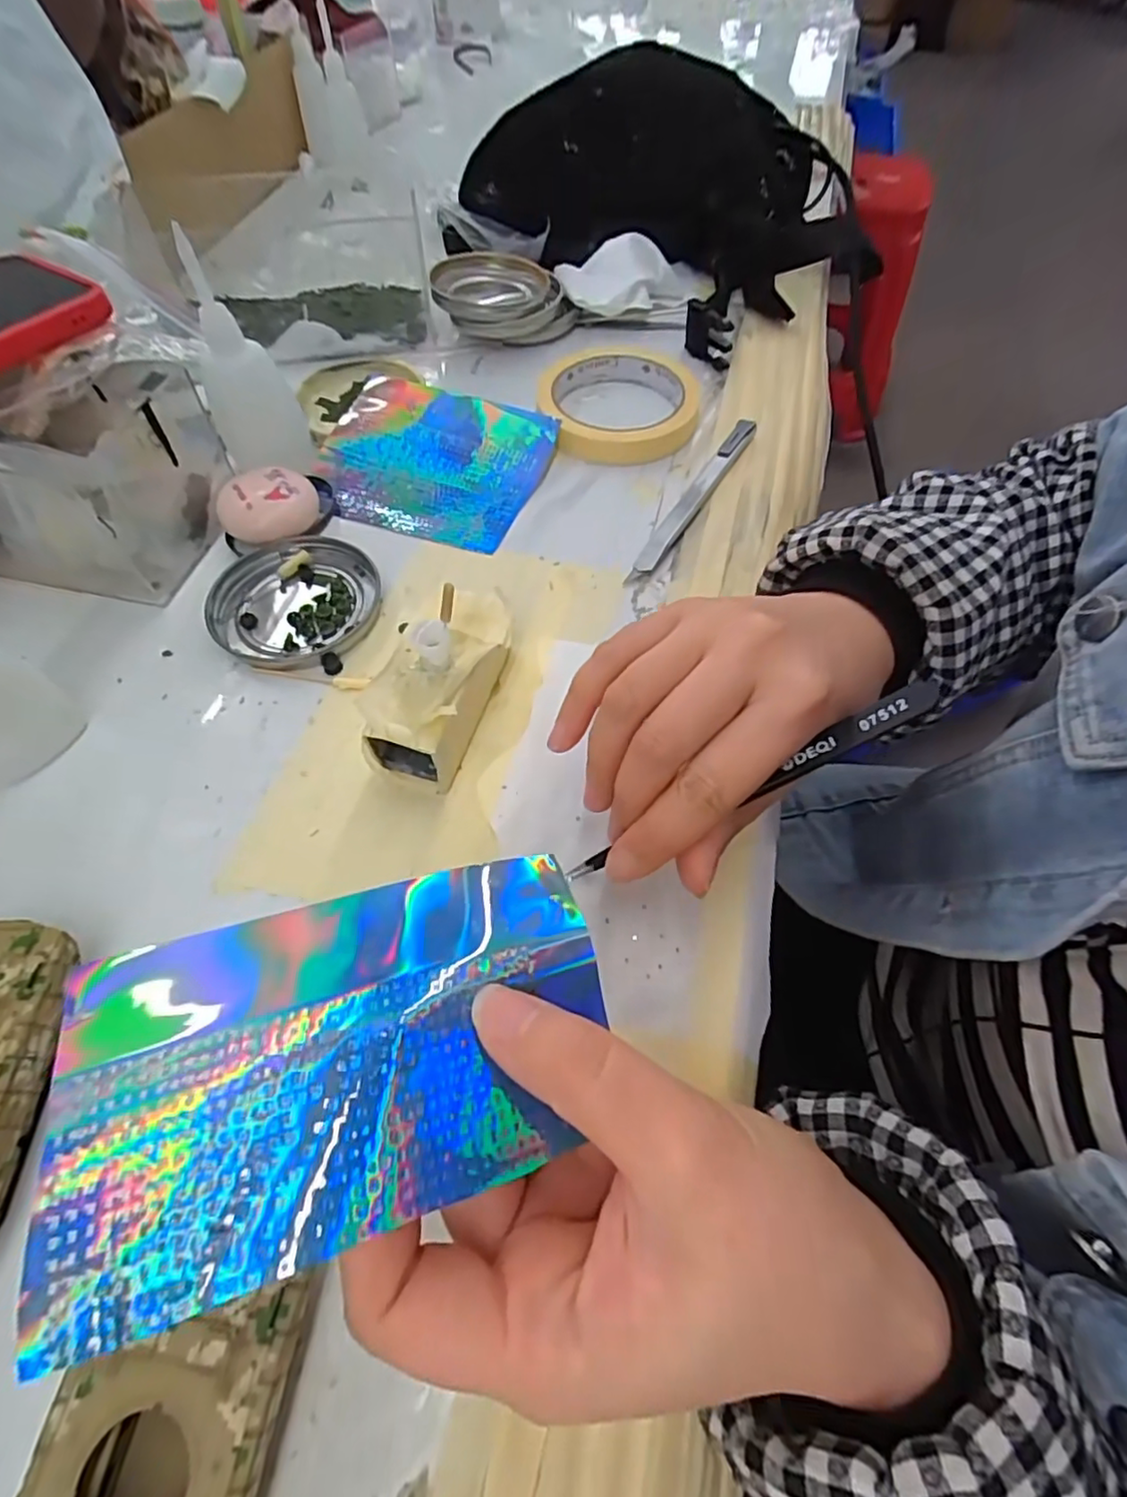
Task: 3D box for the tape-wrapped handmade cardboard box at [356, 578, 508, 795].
[{"bbox_3d":[-0.047,-0.031,0.256,0.043,0.045,0.087,16,61,10],"label":"tape-wrapped handmade cardboard box"}]

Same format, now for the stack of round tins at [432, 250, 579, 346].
[{"bbox_3d":[-0.041,-0.308,0.426,0.090,0.025,0.077,-9,60,-5],"label":"stack of round tins"}]

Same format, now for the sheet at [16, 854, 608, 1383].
[{"bbox_3d":[-0.048,0.069,0.146,0.122,0.006,0.072,-10,58,-21],"label":"sheet"}]

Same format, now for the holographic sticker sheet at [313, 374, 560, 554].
[{"bbox_3d":[-0.080,-0.164,0.353,0.127,0.010,0.106,20,72,9],"label":"holographic sticker sheet"}]

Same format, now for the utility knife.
[{"bbox_3d":[0.070,-0.135,0.336,0.012,0.012,0.135,29,64,16],"label":"utility knife"}]

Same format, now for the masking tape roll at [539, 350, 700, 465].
[{"bbox_3d":[0.031,-0.211,0.376,0.090,0.017,0.091,0,60,0],"label":"masking tape roll"}]

